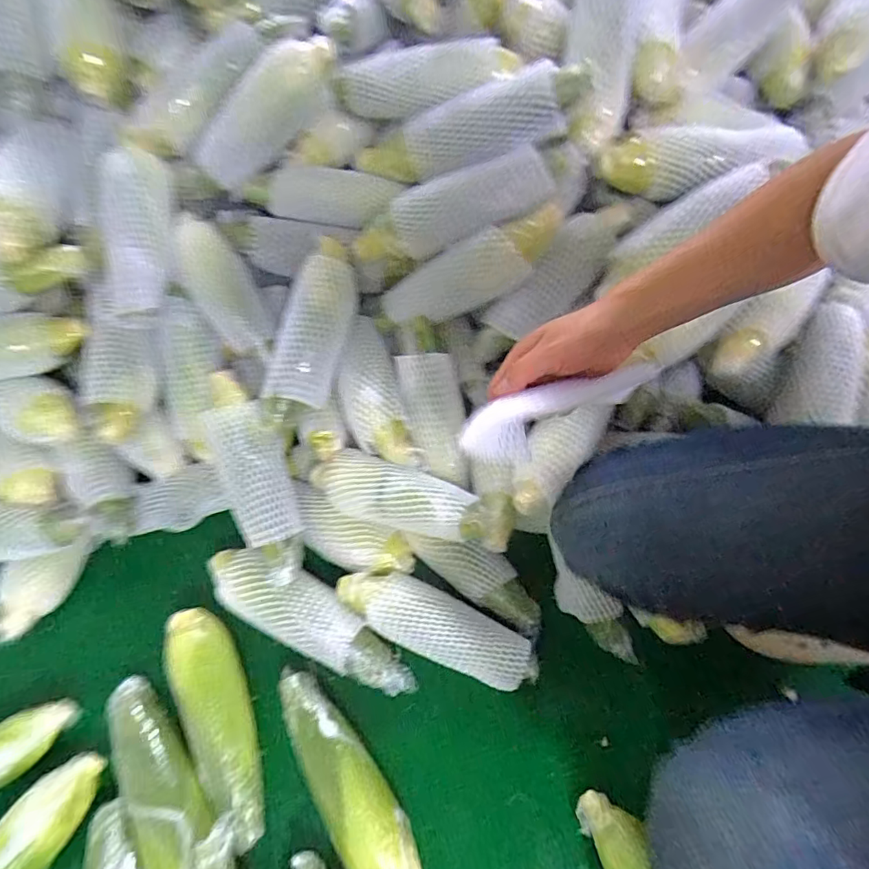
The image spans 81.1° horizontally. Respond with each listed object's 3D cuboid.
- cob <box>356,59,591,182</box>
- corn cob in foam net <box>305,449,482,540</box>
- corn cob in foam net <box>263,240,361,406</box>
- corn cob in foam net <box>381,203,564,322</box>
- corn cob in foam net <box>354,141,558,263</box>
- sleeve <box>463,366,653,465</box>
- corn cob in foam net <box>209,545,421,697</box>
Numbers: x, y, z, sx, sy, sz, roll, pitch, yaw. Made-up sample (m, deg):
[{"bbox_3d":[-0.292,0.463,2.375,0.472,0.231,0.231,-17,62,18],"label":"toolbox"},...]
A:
[{"bbox_3d":[0.034,-0.335,0.573,0.272,0.065,0.072,-1,54,31],"label":"cob"},{"bbox_3d":[-0.056,0.066,0.588,0.202,0.053,0.071,21,61,14],"label":"corn cob in foam net"},{"bbox_3d":[-0.138,-0.133,0.599,0.072,0.045,0.207,14,86,11],"label":"corn cob in foam net"},{"bbox_3d":[0.043,-0.187,0.593,0.225,0.063,0.057,-23,55,21],"label":"corn cob in foam net"},{"bbox_3d":[0.018,-0.253,0.586,0.238,0.060,0.066,-19,58,10],"label":"corn cob in foam net"},{"bbox_3d":[0.099,-0.019,0.406,0.166,0.034,0.039,-20,60,-9],"label":"sleeve"},{"bbox_3d":[-0.144,0.205,0.580,0.274,0.050,0.076,21,61,14],"label":"corn cob in foam net"}]

